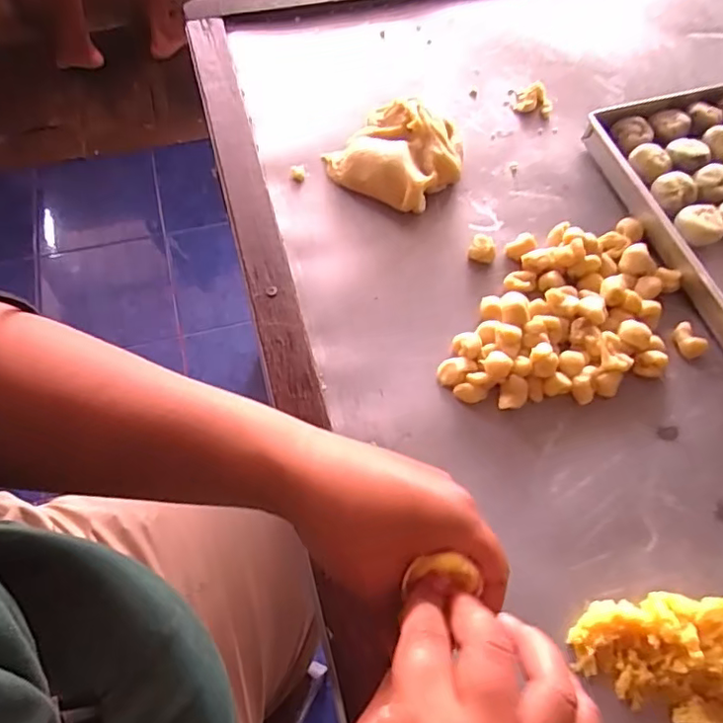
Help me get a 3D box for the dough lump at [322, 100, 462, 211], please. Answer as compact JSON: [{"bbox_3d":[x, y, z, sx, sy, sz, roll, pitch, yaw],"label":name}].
[{"bbox_3d":[0.038,-0.195,0.533,0.111,0.042,0.111,1,63,-1],"label":"dough lump"}]

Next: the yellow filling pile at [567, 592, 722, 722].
[{"bbox_3d":[0.216,0.187,0.341,0.162,0.046,0.080,15,64,6],"label":"yellow filling pile"}]

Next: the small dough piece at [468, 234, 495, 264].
[{"bbox_3d":[0.107,-0.100,0.498,0.023,0.016,0.025,1,63,-1],"label":"small dough piece"}]

